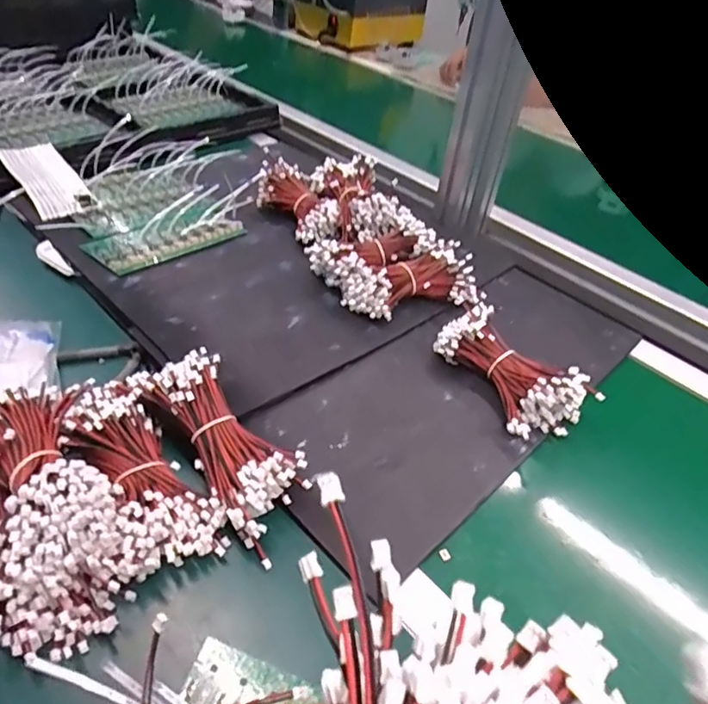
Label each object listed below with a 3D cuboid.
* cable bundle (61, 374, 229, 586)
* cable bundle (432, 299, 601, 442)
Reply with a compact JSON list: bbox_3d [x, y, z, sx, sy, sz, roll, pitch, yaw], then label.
[{"bbox_3d":[-0.178,0.094,0.443,0.076,0.053,0.192,-23,50,-31],"label":"cable bundle"},{"bbox_3d":[0.167,0.016,0.574,0.091,0.052,0.155,-19,48,-27],"label":"cable bundle"}]

